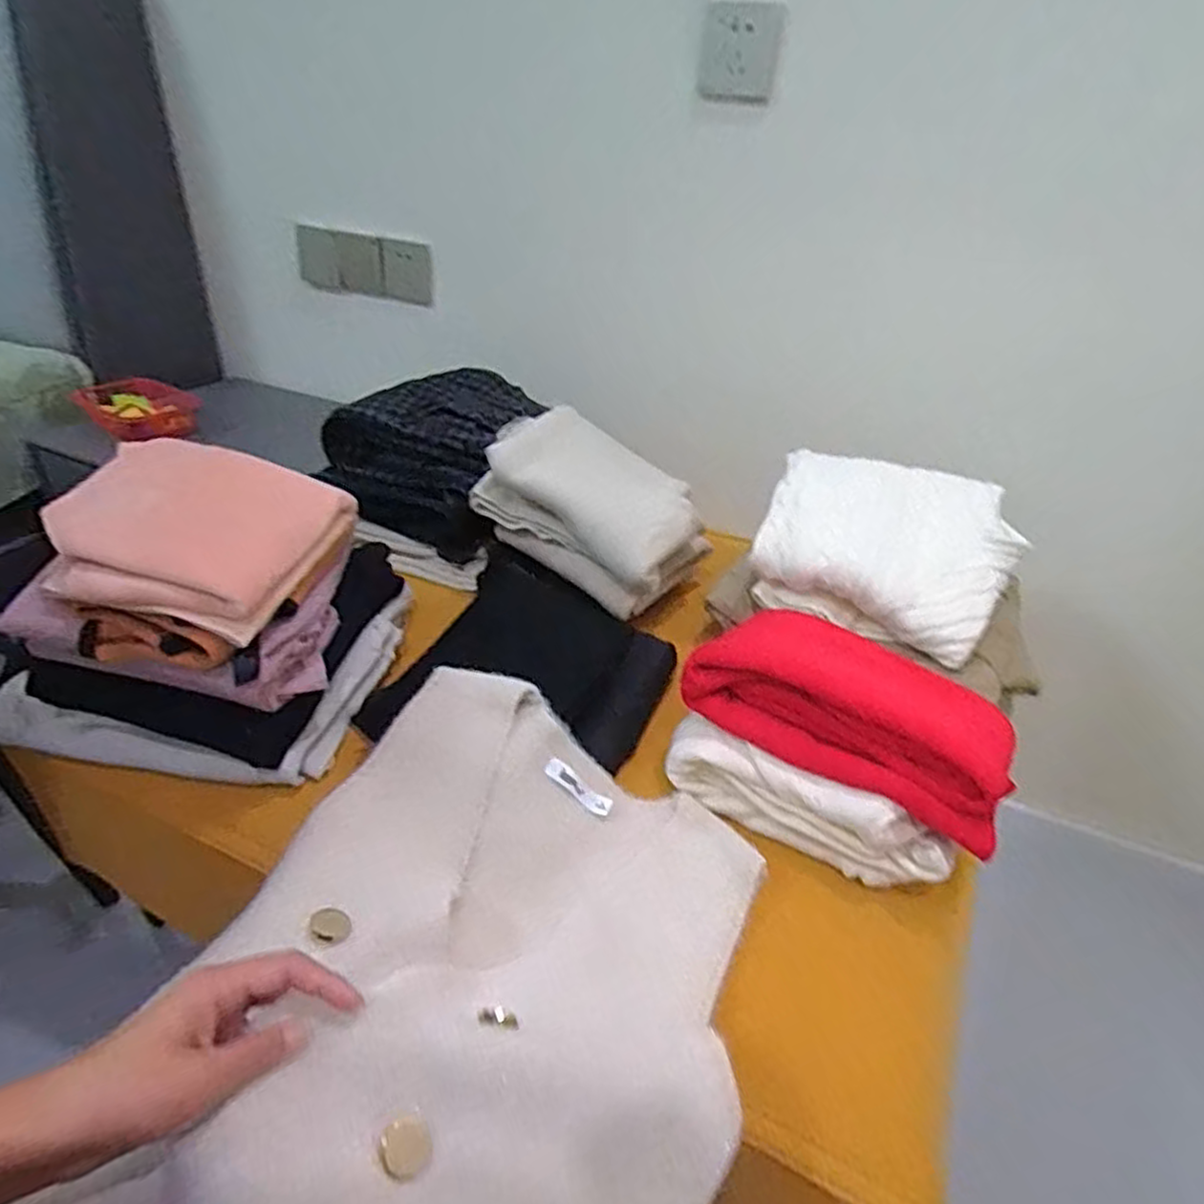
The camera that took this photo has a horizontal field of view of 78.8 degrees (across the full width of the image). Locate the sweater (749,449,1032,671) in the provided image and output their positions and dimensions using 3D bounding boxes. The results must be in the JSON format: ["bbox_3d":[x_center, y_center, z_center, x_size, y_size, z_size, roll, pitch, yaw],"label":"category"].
[{"bbox_3d":[0.282,-0.066,0.747,0.238,0.067,0.218,21,61,16],"label":"sweater"}]

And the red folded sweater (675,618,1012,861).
[{"bbox_3d":[0.204,0.080,0.596,0.249,0.067,0.153,24,38,28],"label":"red folded sweater"}]

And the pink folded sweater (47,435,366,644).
[{"bbox_3d":[-0.315,-0.058,0.577,0.171,0.075,0.162,9,34,9],"label":"pink folded sweater"}]

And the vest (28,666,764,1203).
[{"bbox_3d":[-0.085,0.245,0.434,0.306,0.093,0.448,14,35,16],"label":"vest"}]

